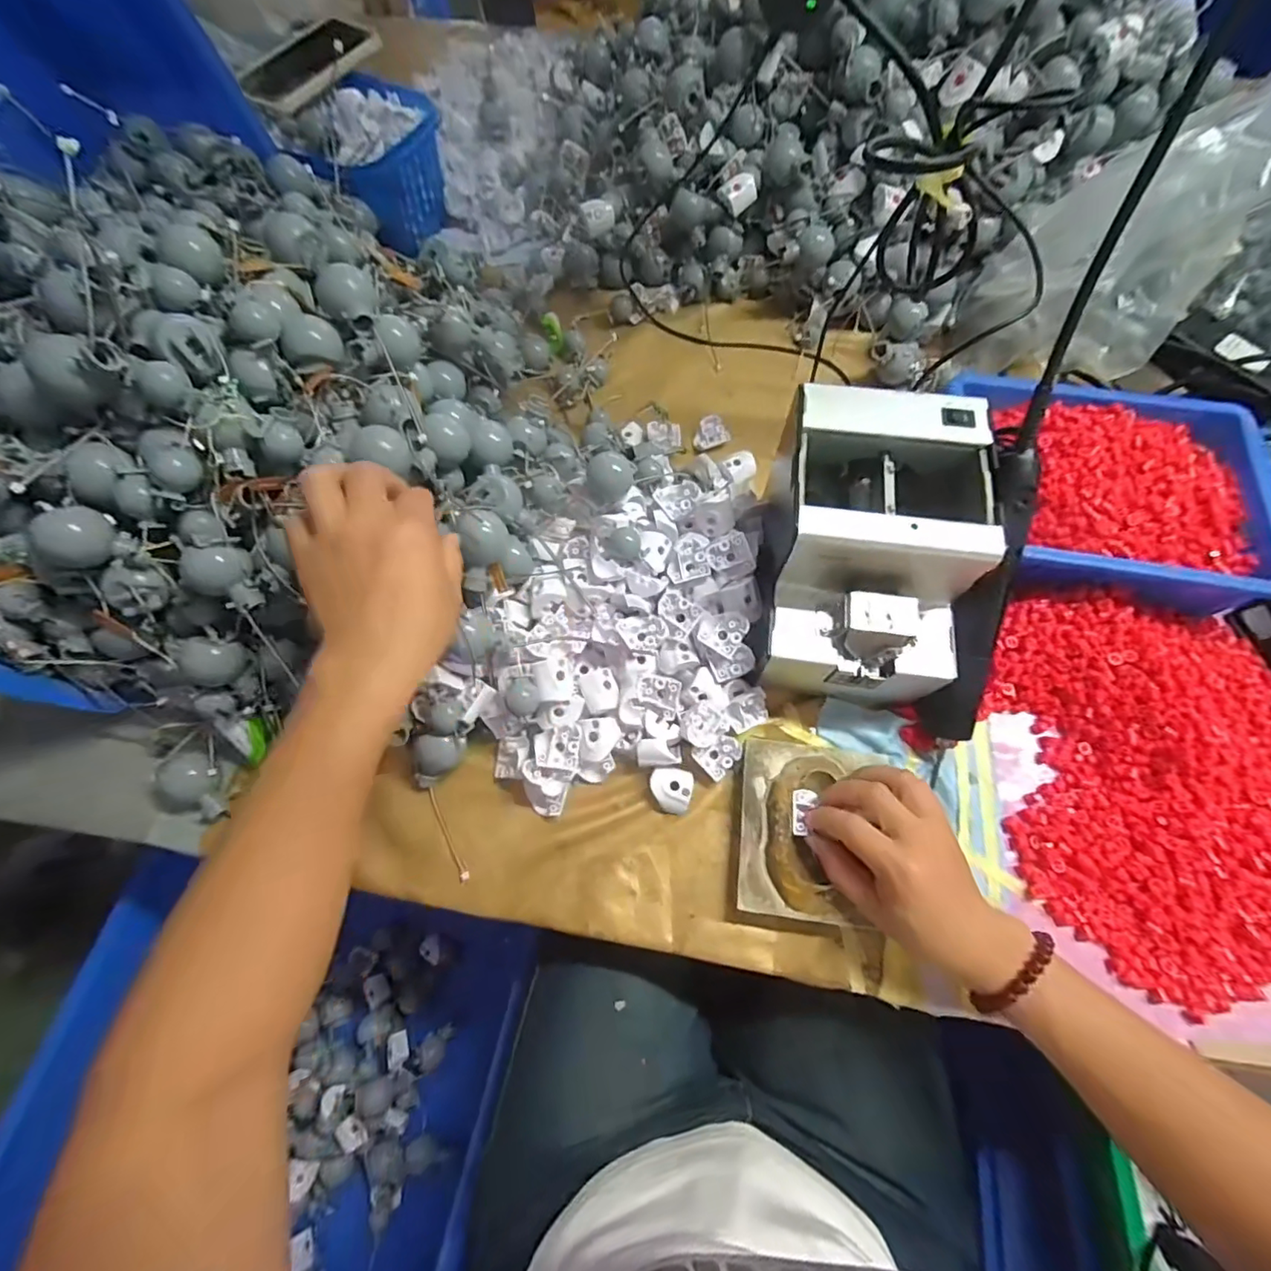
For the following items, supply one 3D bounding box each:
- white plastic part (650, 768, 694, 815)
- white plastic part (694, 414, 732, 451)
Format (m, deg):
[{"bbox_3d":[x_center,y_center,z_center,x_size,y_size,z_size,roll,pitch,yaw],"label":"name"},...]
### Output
[{"bbox_3d":[0.026,0.113,0.403,0.030,0.018,0.032,0,68,1],"label":"white plastic part"},{"bbox_3d":[0.070,-0.193,0.528,0.034,0.012,0.029,-20,69,-7],"label":"white plastic part"}]

